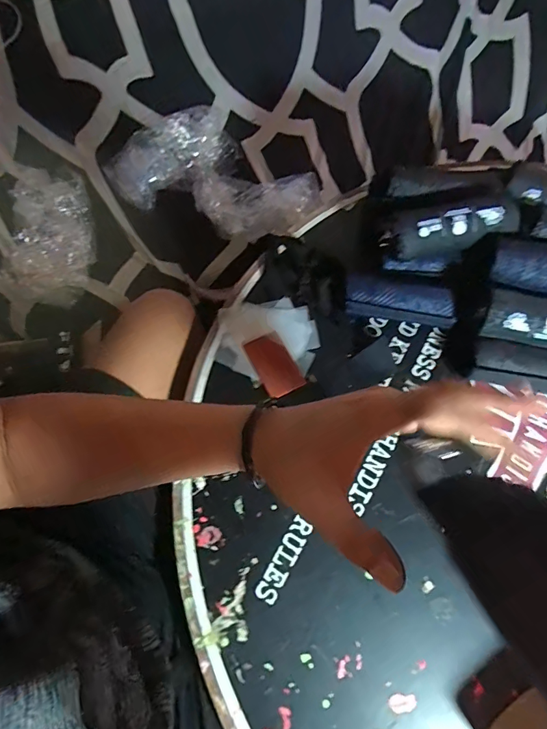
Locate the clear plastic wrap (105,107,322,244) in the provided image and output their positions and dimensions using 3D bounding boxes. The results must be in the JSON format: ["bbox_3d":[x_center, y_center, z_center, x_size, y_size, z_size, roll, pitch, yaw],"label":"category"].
[{"bbox_3d":[-0.125,-0.443,0.959,0.472,0.100,0.265,24,68,9],"label":"clear plastic wrap"}]

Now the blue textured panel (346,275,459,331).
[{"bbox_3d":[0.166,-0.082,0.546,0.142,0.043,0.056,7,66,2],"label":"blue textured panel"}]

